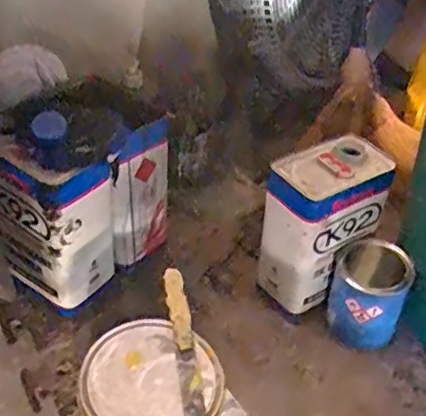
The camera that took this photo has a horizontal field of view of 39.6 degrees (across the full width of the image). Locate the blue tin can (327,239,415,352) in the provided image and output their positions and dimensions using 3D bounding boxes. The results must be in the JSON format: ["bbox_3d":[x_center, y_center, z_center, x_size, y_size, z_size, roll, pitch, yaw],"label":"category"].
[{"bbox_3d":[0.223,0.134,0.865,0.103,0.143,0.106,1,40,-1],"label":"blue tin can"}]

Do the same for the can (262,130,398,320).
[{"bbox_3d":[0.163,0.035,0.905,0.158,0.244,0.104,-24,47,-28],"label":"can"}]

